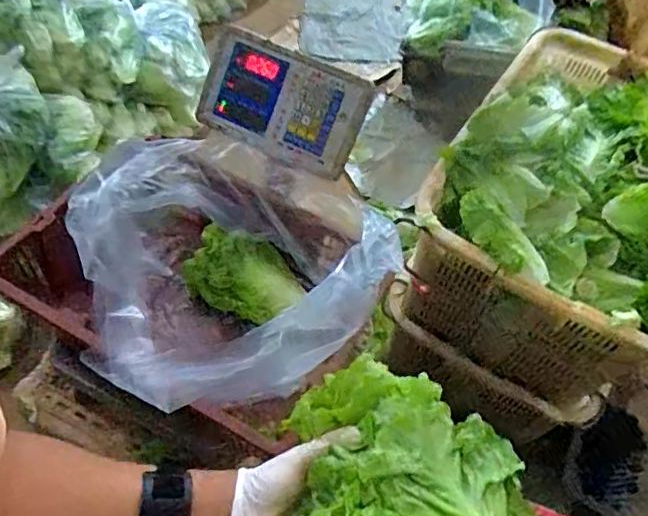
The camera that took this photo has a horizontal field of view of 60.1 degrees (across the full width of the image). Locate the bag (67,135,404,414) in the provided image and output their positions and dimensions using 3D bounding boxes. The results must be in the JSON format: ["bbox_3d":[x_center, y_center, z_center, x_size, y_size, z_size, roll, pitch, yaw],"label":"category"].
[{"bbox_3d":[-0.113,0.018,0.751,0.346,0.276,0.357,-12,57,-12],"label":"bag"}]

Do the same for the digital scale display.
[{"bbox_3d":[-0.062,-0.222,0.802,0.235,0.039,0.149,25,96,8],"label":"digital scale display"}]

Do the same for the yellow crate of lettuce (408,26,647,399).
[{"bbox_3d":[0.500,-0.106,1.110,0.485,0.372,0.669,29,58,15],"label":"yellow crate of lettuce"}]

